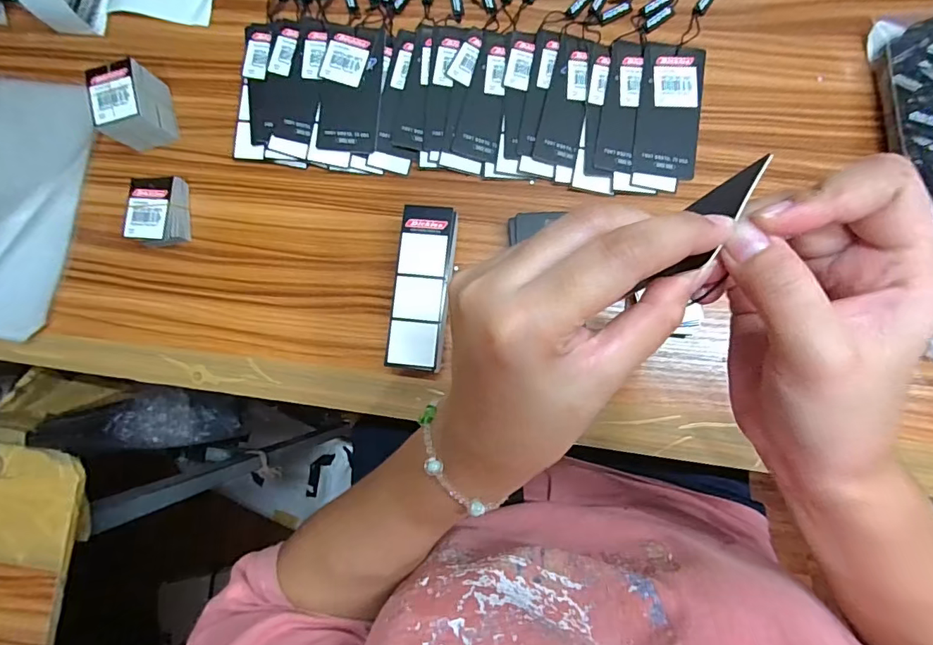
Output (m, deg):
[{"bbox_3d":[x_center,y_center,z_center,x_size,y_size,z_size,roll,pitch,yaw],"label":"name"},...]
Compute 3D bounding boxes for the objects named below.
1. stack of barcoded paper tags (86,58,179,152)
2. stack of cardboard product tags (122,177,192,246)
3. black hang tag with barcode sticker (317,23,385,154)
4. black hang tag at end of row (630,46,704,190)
[{"bbox_3d":[-0.275,-0.177,0.396,0.040,0.054,0.059,-12,82,4],"label":"stack of barcoded paper tags"},{"bbox_3d":[-0.255,-0.092,0.396,0.039,0.028,0.052,4,84,6],"label":"stack of cardboard product tags"},{"bbox_3d":[-0.097,-0.198,0.400,0.049,0.008,0.110,3,87,1],"label":"black hang tag with barcode sticker"},{"bbox_3d":[0.160,-0.162,0.373,0.049,0.006,0.117,7,84,6],"label":"black hang tag at end of row"}]

